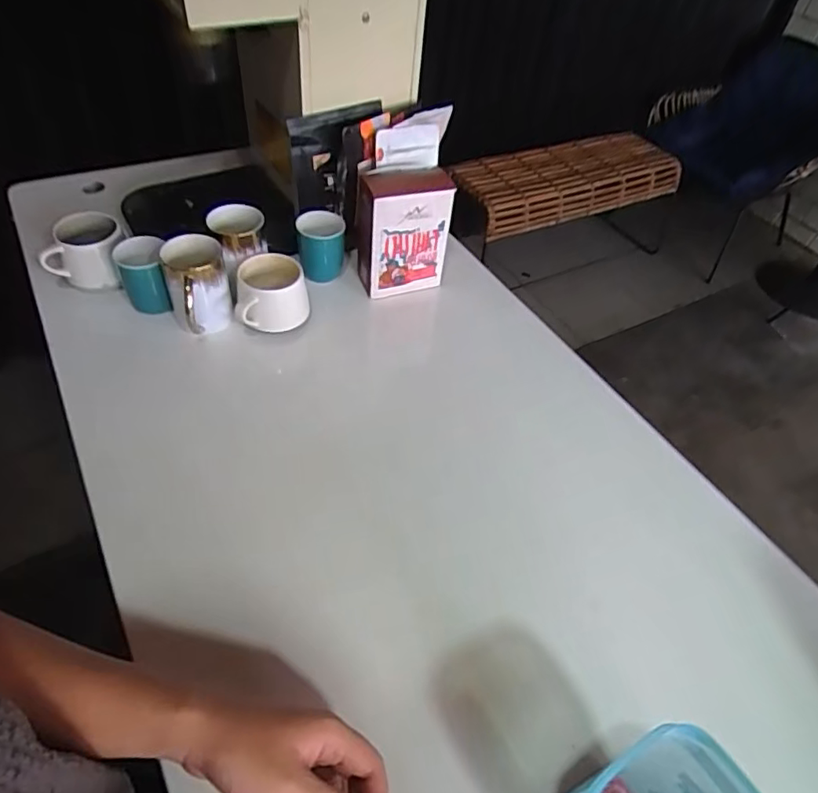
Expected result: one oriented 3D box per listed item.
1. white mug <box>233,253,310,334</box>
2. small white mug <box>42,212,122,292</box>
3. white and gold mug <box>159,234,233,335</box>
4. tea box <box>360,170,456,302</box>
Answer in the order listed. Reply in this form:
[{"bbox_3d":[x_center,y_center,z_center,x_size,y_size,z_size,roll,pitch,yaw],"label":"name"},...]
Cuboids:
[{"bbox_3d":[-0.179,-0.131,0.737,0.090,0.065,0.078,-13,48,-14],"label":"white mug"},{"bbox_3d":[-0.419,-0.188,0.753,0.093,0.069,0.090,-4,46,-6],"label":"small white mug"},{"bbox_3d":[-0.262,-0.136,0.715,0.071,0.100,0.079,-17,49,-18],"label":"white and gold mug"},{"bbox_3d":[-0.007,-0.224,0.787,0.117,0.161,0.069,-12,47,-13],"label":"tea box"}]

